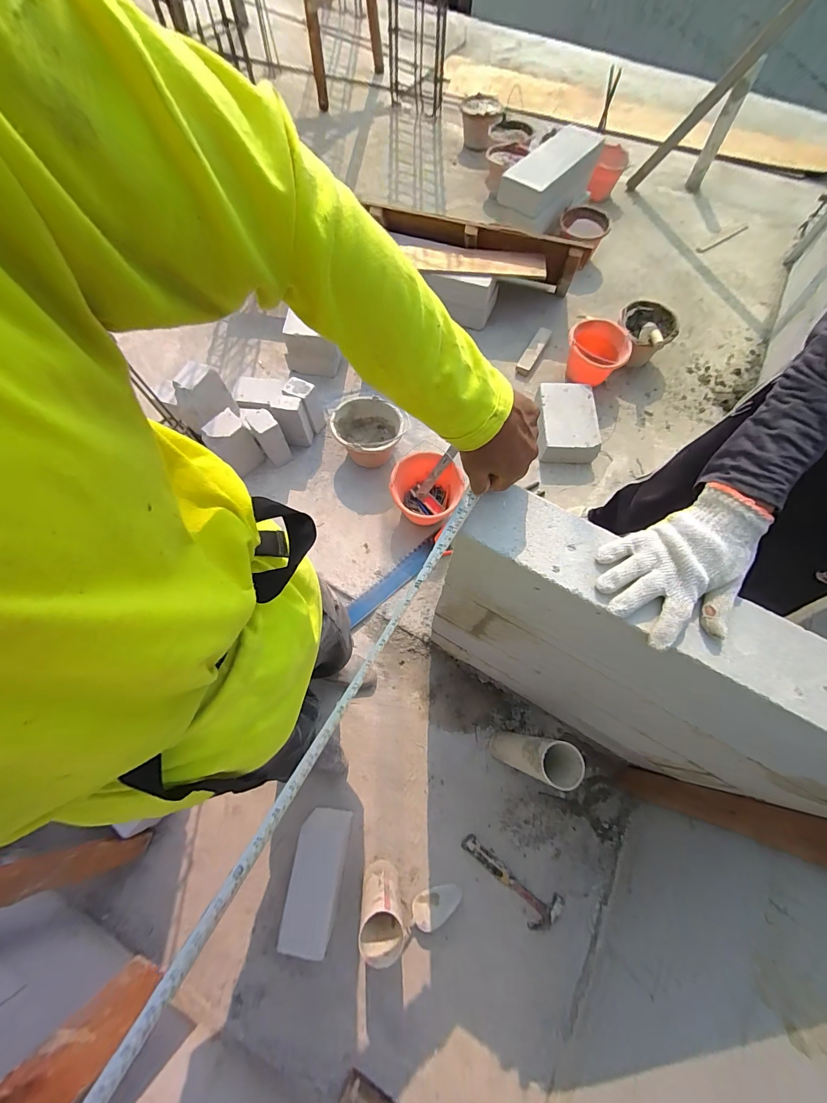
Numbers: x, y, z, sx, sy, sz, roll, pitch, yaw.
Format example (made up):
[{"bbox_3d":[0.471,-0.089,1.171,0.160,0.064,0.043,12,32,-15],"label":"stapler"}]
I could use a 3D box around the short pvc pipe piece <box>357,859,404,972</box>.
[{"bbox_3d":[-0.073,0.813,0.886,0.082,0.261,0.094,-6,69,-5],"label":"short pvc pipe piece"}]

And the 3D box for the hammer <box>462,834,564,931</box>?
[{"bbox_3d":[0.249,0.878,1.015,0.288,0.028,0.098,30,71,9],"label":"hammer"}]

